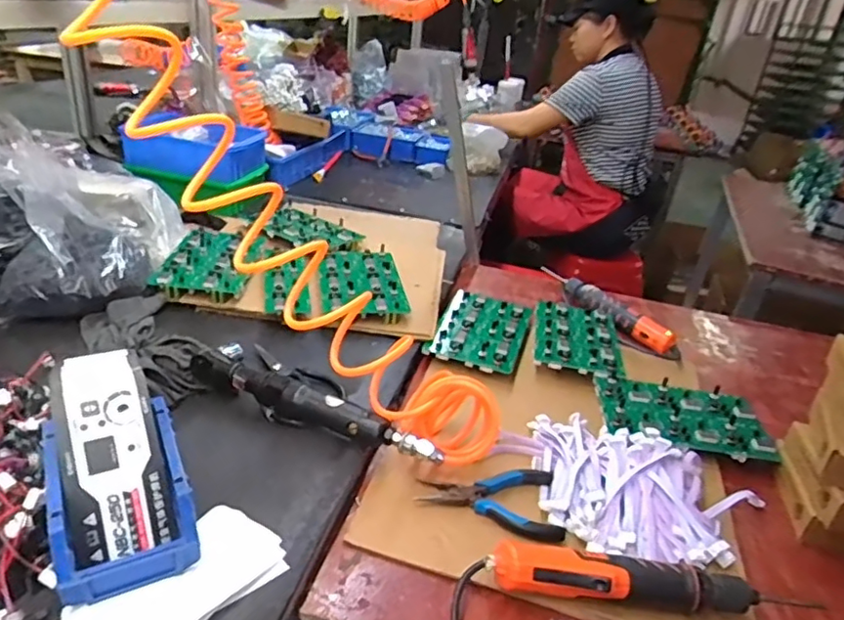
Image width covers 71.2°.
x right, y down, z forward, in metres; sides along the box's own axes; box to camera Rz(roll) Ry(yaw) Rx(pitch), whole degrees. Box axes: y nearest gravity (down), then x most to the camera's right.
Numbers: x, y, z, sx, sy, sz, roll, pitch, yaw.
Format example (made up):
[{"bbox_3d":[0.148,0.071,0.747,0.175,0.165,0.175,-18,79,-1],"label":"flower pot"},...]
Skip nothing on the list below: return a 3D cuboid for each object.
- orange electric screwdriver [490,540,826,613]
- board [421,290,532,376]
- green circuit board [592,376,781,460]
[{"bbox_3d":[0.209,0.246,0.530,0.290,0.034,0.044,6,29,-3],"label":"orange electric screwdriver"},{"bbox_3d":[0.095,0.024,0.914,0.127,0.015,0.198,15,30,13],"label":"board"},{"bbox_3d":[0.353,0.139,0.785,0.224,0.025,0.126,7,29,-2],"label":"green circuit board"}]

